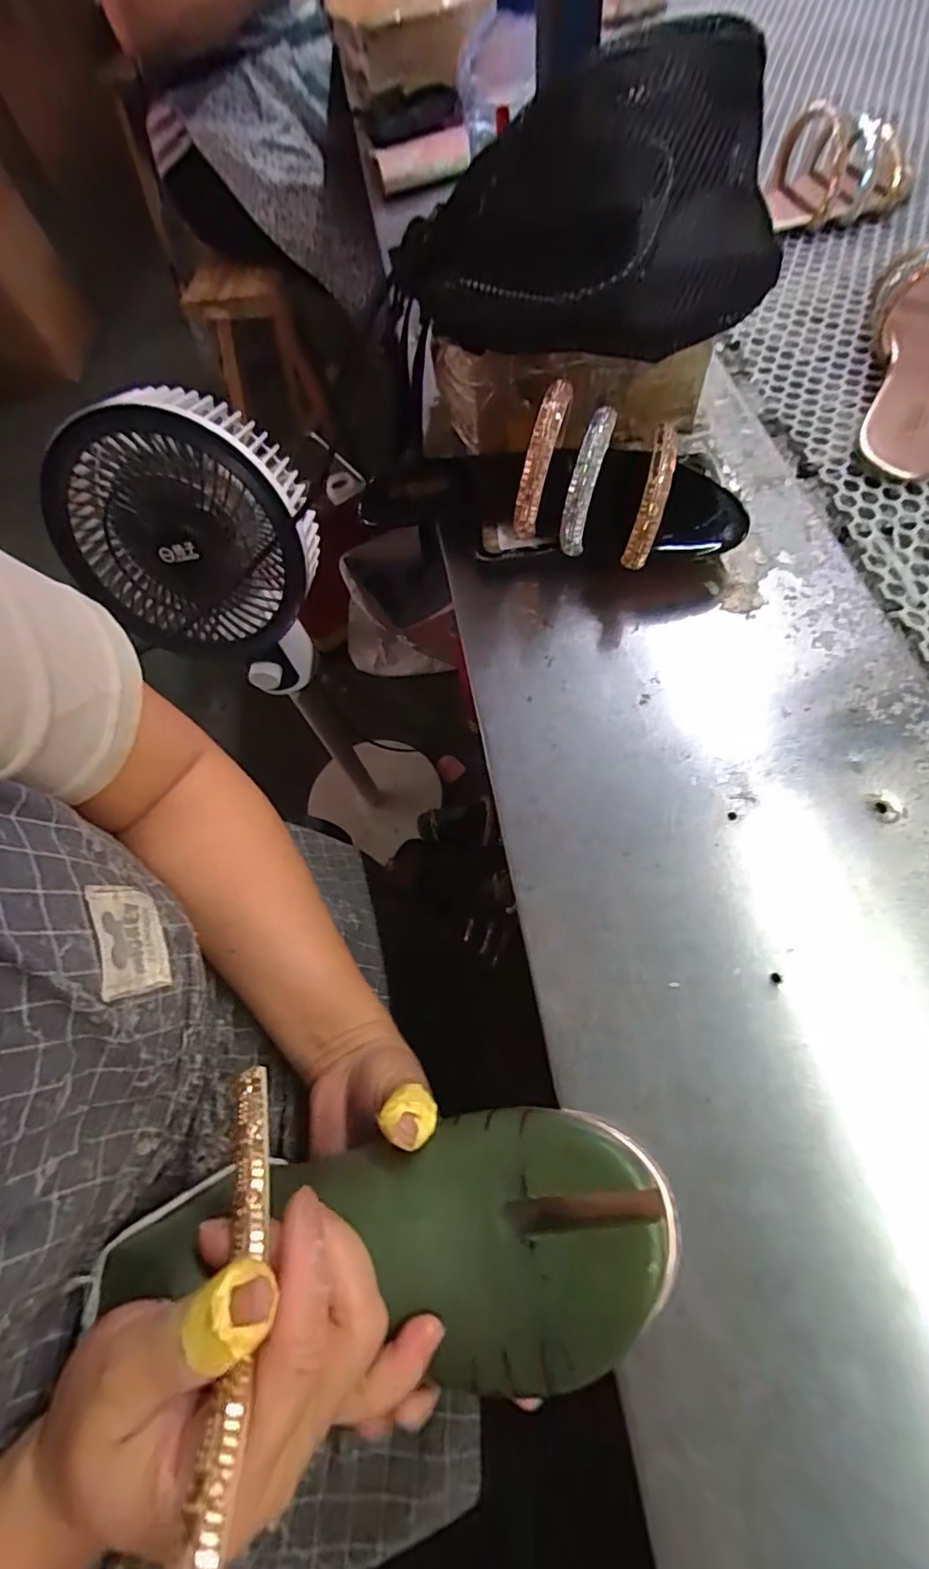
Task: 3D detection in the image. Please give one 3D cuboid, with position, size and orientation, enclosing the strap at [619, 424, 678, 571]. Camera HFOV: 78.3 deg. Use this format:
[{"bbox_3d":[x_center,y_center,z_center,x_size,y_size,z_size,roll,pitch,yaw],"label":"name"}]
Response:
[{"bbox_3d":[0.105,-0.161,0.317,0.015,0.030,0.074,14,97,9],"label":"strap"}]

